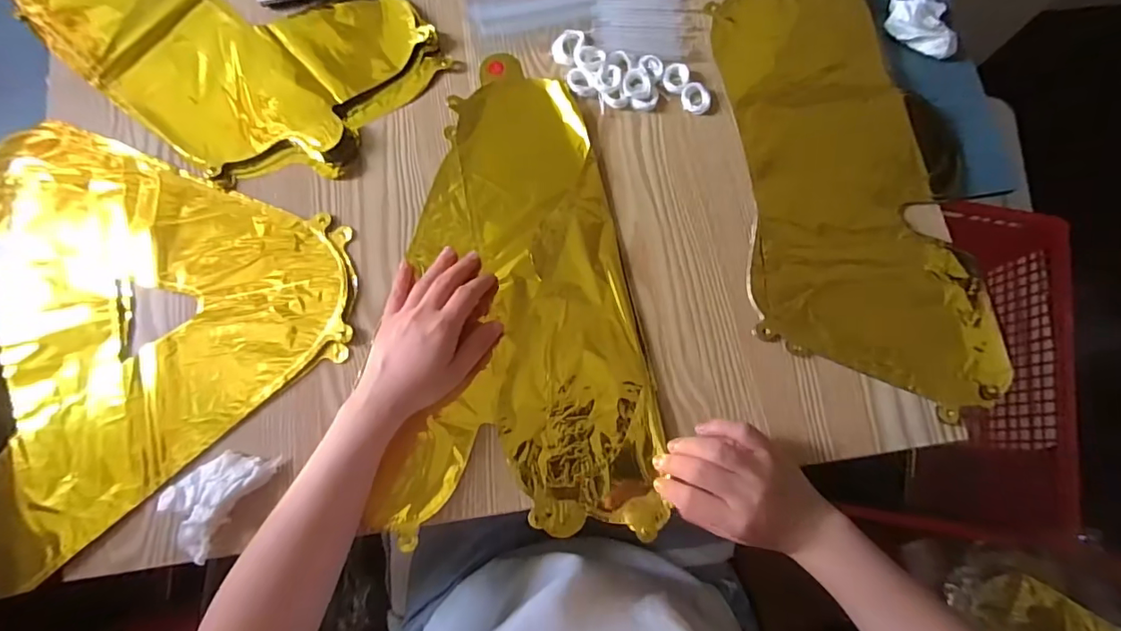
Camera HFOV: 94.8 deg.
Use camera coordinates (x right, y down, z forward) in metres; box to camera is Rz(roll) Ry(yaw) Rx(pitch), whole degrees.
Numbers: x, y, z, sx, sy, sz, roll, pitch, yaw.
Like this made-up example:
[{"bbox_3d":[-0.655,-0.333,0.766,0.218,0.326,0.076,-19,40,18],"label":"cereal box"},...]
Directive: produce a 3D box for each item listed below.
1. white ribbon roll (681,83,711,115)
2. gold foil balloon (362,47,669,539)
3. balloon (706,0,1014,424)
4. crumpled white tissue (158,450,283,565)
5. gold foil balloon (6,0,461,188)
[{"bbox_3d":[0.126,-0.201,0.478,0.026,0.006,0.028,0,77,0],"label":"white ribbon roll"},{"bbox_3d":[-0.043,-0.028,0.446,0.213,0.013,0.404,-6,77,-1],"label":"gold foil balloon"},{"bbox_3d":[0.241,-0.136,0.461,0.188,0.013,0.439,-10,77,-2],"label":"balloon"},{"bbox_3d":[-0.270,0.135,0.398,0.055,0.018,0.087,36,80,8],"label":"crumpled white tissue"},{"bbox_3d":[-0.342,-0.291,0.501,0.417,0.015,0.235,37,80,8],"label":"gold foil balloon"}]

